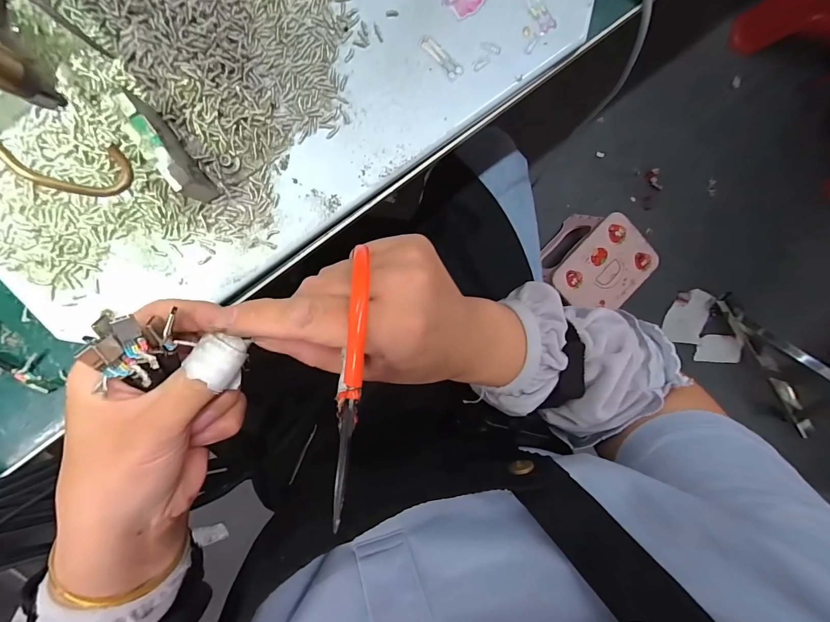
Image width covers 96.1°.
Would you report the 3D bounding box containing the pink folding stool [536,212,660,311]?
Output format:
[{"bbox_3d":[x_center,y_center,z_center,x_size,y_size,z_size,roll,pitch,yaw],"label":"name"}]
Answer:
[{"bbox_3d":[0.425,-0.111,0.934,0.183,0.196,0.211,44,90,-11],"label":"pink folding stool"}]

